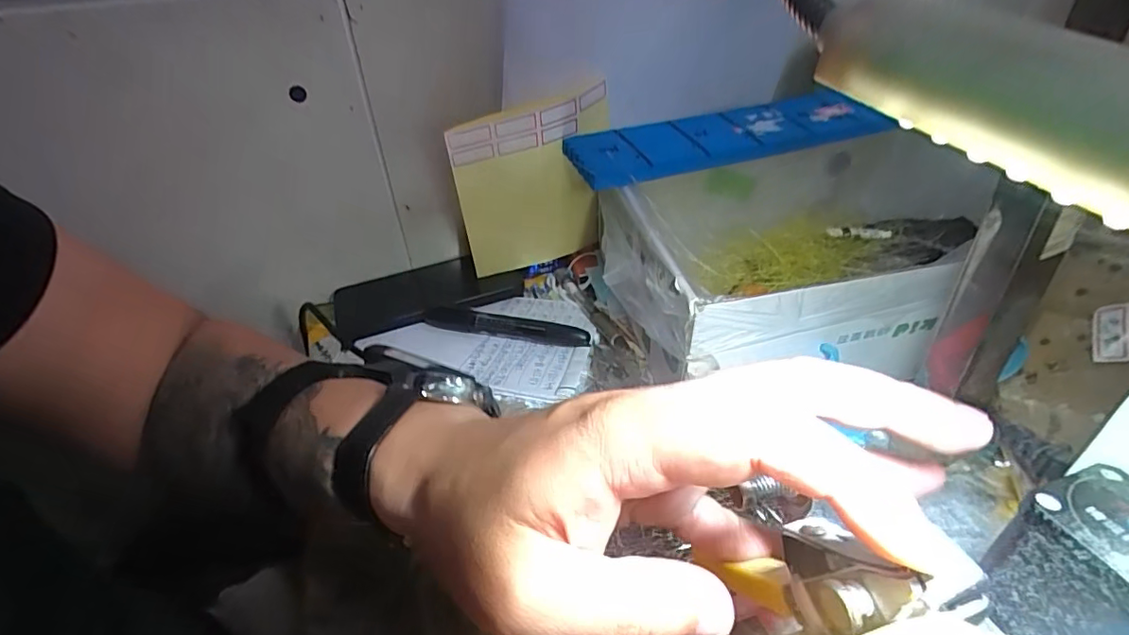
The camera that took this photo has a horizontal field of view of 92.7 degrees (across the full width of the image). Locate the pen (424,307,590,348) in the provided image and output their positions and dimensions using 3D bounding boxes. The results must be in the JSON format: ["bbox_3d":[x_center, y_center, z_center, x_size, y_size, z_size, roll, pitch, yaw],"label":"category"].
[{"bbox_3d":[-0.048,0.007,0.425,0.136,0.017,0.009,7,38,15],"label":"pen"}]

